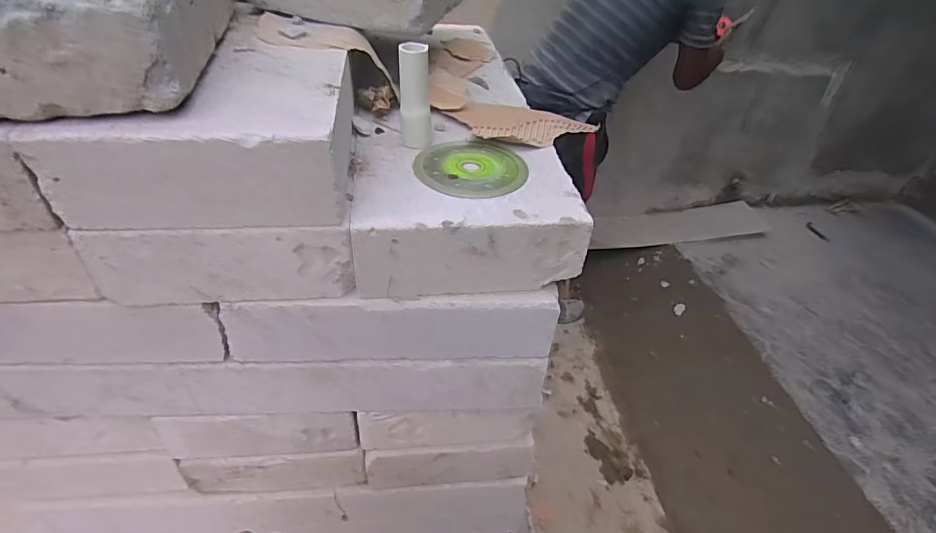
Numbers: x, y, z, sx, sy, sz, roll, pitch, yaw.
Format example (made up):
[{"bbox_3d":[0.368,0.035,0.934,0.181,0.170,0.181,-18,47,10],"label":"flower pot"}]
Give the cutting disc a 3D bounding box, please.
[{"bbox_3d":[0.003,-0.093,0.463,0.102,0.004,0.100,3,40,-3],"label":"cutting disc"}]

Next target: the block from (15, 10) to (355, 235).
[{"bbox_3d":[-0.205,-0.133,0.428,0.195,0.084,0.229,-1,40,-8],"label":"block"}]

